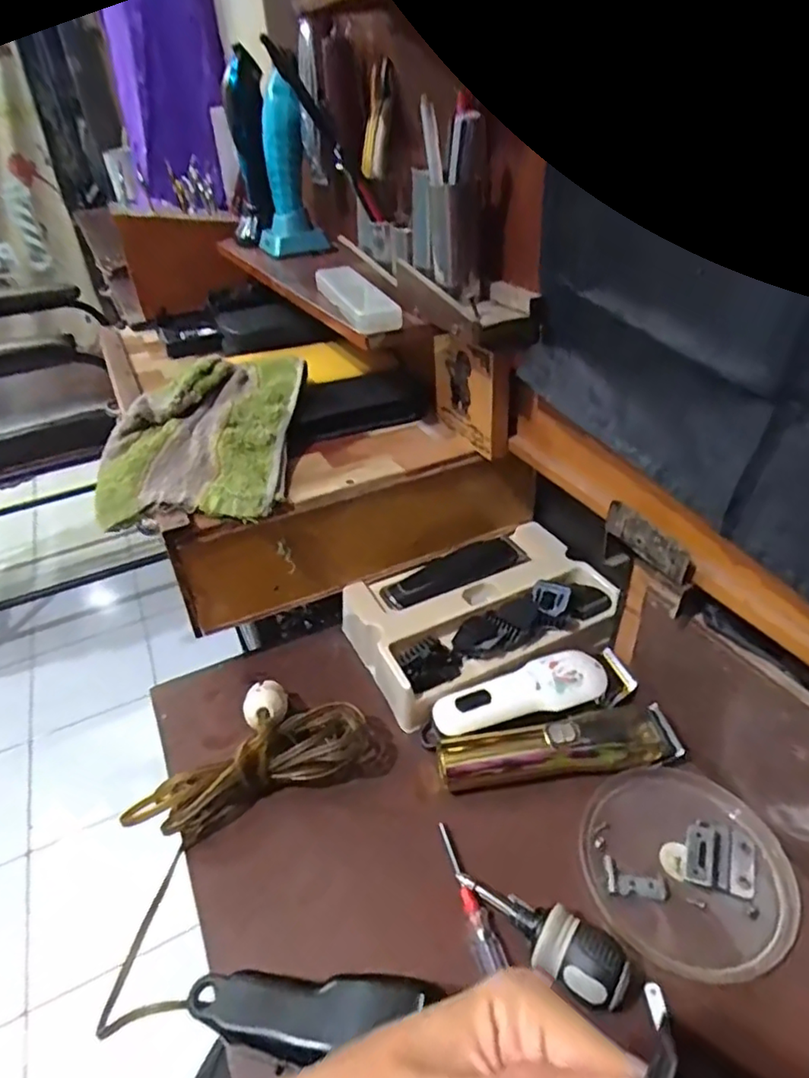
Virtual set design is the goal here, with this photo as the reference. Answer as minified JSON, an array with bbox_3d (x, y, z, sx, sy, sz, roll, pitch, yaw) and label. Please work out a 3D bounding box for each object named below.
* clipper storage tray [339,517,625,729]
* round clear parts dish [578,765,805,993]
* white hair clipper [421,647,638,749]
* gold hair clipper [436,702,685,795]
[{"bbox_3d":[0.073,0.069,0.567,0.238,0.048,0.148,-19,40,-18],"label":"clipper storage tray"},{"bbox_3d":[0.190,0.217,0.405,0.126,0.020,0.132,-3,38,2],"label":"round clear parts dish"},{"bbox_3d":[0.106,0.133,0.497,0.179,0.038,0.050,-16,39,-14],"label":"white hair clipper"},{"bbox_3d":[0.120,0.161,0.462,0.184,0.031,0.045,-8,38,-5],"label":"gold hair clipper"}]

